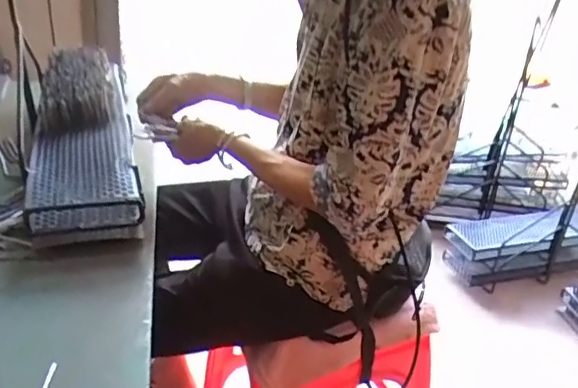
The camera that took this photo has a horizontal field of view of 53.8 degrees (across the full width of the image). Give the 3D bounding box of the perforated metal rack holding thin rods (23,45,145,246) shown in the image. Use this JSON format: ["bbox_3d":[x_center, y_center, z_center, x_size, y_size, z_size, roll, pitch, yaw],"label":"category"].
[{"bbox_3d":[-0.352,-0.108,0.981,0.143,0.125,0.564,-4,30,-18],"label":"perforated metal rack holding thin rods"}]

